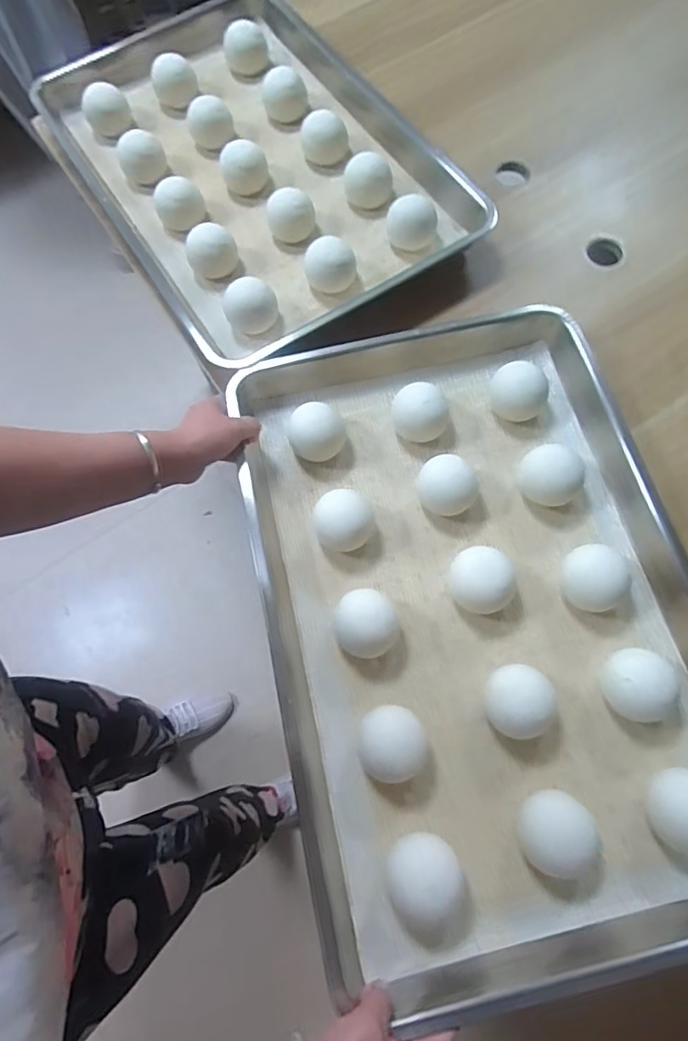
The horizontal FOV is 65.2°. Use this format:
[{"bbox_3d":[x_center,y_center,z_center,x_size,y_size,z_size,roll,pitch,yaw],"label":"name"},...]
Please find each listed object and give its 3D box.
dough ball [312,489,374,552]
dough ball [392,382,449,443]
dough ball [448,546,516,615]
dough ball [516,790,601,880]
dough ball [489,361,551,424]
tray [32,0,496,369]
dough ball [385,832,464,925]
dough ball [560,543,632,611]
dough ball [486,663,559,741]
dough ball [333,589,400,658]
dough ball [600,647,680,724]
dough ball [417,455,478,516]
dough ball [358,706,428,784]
[{"bbox_3d":[0.000,0.001,0.544,0.059,0.037,0.055,-1,71,2],"label":"dough ball"},{"bbox_3d":[0.081,-0.113,0.576,0.060,0.046,0.063,-1,71,2],"label":"dough ball"},{"bbox_3d":[0.131,0.059,0.521,0.058,0.040,0.063,-1,71,2],"label":"dough ball"},{"bbox_3d":[0.177,0.262,0.442,0.059,0.042,0.073,-26,72,-6],"label":"dough ball"},{"bbox_3d":[0.191,-0.143,0.577,0.063,0.053,0.067,-1,71,2],"label":"dough ball"},{"bbox_3d":[-0.117,-0.480,0.709,0.410,0.046,0.584,-31,73,-8],"label":"tray"},{"bbox_3d":[0.065,0.289,0.435,0.057,0.041,0.066,-23,72,-5],"label":"dough ball"},{"bbox_3d":[0.237,0.056,0.517,0.063,0.039,0.063,-17,71,-3],"label":"dough ball"},{"bbox_3d":[0.156,0.163,0.483,0.059,0.038,0.060,-1,71,2],"label":"dough ball"},{"bbox_3d":[0.020,0.097,0.503,0.056,0.045,0.059,-1,71,2],"label":"dough ball"},{"bbox_3d":[0.258,0.146,0.480,0.054,0.047,0.058,-1,71,2],"label":"dough ball"},{"bbox_3d":[0.104,-0.036,0.552,0.054,0.038,0.055,-1,71,2],"label":"dough ball"},{"bbox_3d":[0.042,0.195,0.471,0.056,0.038,0.059,-1,71,2],"label":"dough ball"}]

